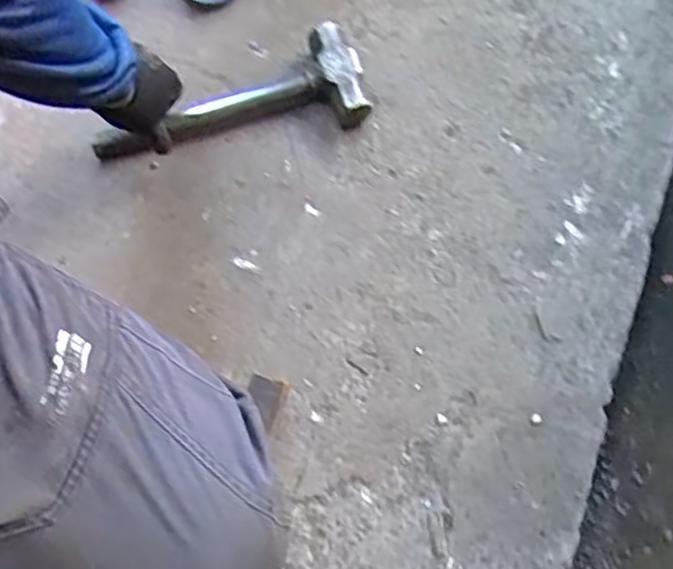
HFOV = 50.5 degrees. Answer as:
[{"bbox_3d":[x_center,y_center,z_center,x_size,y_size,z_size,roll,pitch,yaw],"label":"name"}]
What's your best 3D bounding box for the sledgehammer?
[{"bbox_3d":[-0.133,-0.227,0.885,0.333,0.060,0.128,-16,72,3],"label":"sledgehammer"}]

